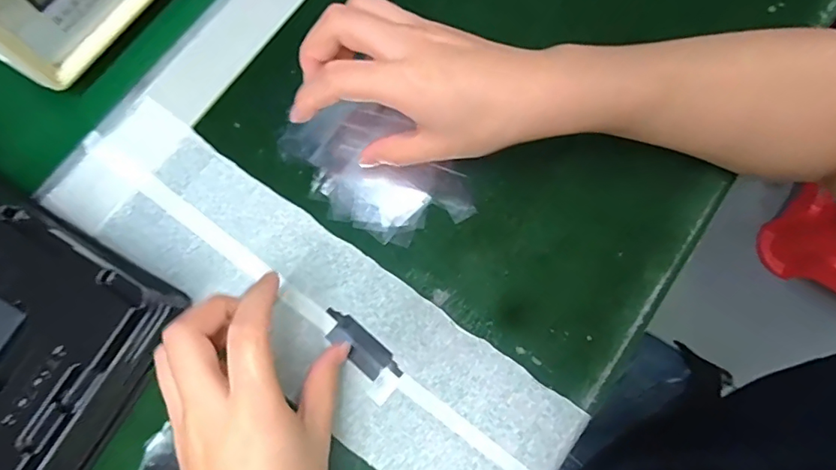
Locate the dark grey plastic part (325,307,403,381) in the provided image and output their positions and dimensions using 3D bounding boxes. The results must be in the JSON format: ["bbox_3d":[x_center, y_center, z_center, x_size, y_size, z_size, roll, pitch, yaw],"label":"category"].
[{"bbox_3d":[-0.034,0.065,0.291,0.055,0.004,0.019,42,80,10],"label":"dark grey plastic part"}]

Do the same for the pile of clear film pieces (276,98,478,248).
[{"bbox_3d":[-0.028,-0.039,0.310,0.117,0.011,0.070,42,80,9],"label":"pile of clear film pieces"}]

